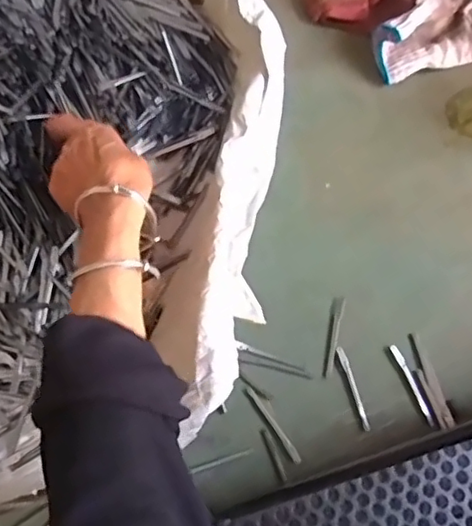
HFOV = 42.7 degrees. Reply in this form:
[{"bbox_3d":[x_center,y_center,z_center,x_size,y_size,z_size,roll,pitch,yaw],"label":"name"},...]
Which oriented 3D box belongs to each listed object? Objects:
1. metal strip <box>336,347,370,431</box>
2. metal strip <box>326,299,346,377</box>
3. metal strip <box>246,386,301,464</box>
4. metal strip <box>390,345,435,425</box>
[{"bbox_3d":[0.093,0.098,0.475,0.007,0.004,0.066,-16,74,-5],"label":"metal strip"},{"bbox_3d":[0.081,0.059,0.490,0.006,0.004,0.065,13,74,4],"label":"metal strip"},{"bbox_3d":[0.029,0.125,0.468,0.006,0.006,0.068,-33,76,-9],"label":"metal strip"},{"bbox_3d":[0.139,0.094,0.472,0.006,0.004,0.065,-22,71,-4],"label":"metal strip"}]

